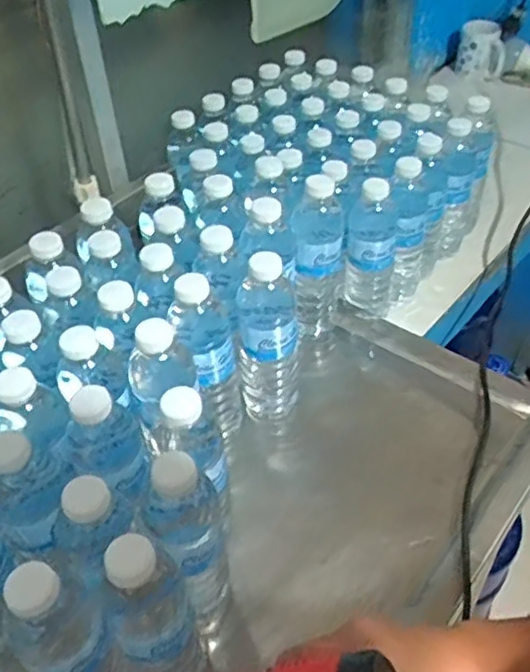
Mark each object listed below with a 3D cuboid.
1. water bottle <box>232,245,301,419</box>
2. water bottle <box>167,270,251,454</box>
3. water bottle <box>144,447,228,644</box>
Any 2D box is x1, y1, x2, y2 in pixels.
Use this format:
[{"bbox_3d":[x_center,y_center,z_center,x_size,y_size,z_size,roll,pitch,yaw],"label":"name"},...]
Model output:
[{"bbox_3d":[0.002,0.005,0.675,0.061,0.210,0.055,-1,44,2],"label":"water bottle"},{"bbox_3d":[-0.052,0.024,0.658,0.057,0.207,0.058,-14,45,-10],"label":"water bottle"},{"bbox_3d":[-0.061,0.163,0.529,0.058,0.205,0.065,-13,45,-10],"label":"water bottle"}]

